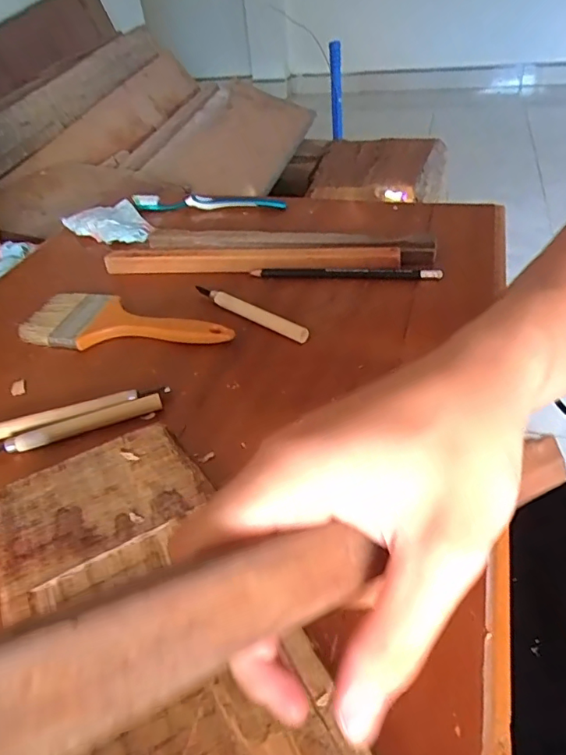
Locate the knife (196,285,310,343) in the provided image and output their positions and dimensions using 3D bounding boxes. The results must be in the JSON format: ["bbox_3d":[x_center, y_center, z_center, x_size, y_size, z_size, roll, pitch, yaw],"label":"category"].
[{"bbox_3d":[-0.029,-0.058,0.453,0.127,0.014,0.009,26,51,32],"label":"knife"}]

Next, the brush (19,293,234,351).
[{"bbox_3d":[-0.137,-0.046,0.456,0.195,0.015,0.065,6,43,15],"label":"brush"}]

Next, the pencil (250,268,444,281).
[{"bbox_3d":[0.056,-0.096,0.486,0.174,0.010,0.012,3,43,11],"label":"pencil"}]

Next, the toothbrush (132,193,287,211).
[{"bbox_3d":[-0.092,-0.211,0.636,0.192,0.026,0.019,4,43,13],"label":"toothbrush"}]

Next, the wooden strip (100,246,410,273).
[{"bbox_3d":[-0.036,-0.115,0.511,0.290,0.019,0.021,3,43,11],"label":"wooden strip"}]

